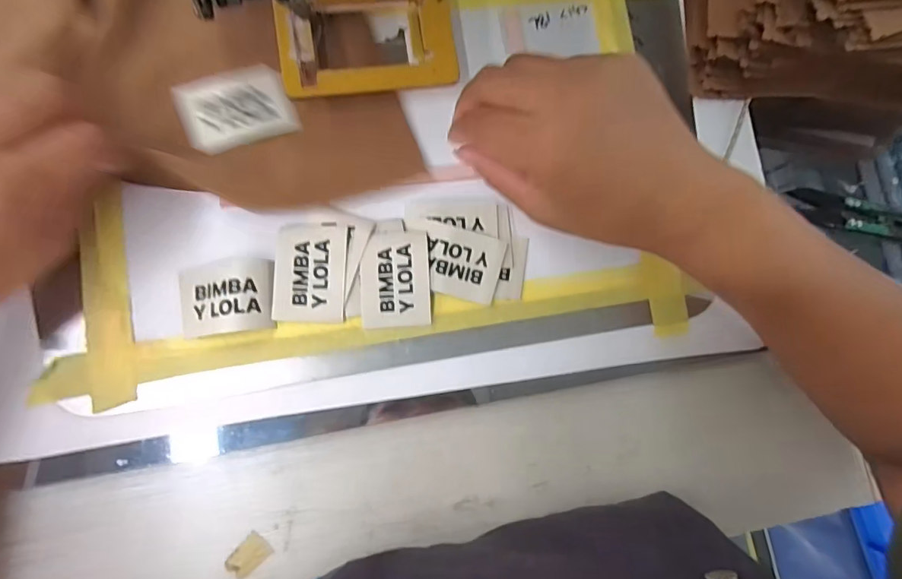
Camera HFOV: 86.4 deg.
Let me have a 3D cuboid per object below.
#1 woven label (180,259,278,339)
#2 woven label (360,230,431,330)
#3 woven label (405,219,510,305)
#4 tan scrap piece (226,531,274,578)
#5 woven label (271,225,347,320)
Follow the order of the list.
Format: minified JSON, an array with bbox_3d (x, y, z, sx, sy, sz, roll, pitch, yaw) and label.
[{"bbox_3d":[-0.129,0.005,0.275,0.051,0.008,0.041,-6,87,-7],"label":"woven label"},{"bbox_3d":[-0.033,-0.006,0.288,0.040,0.005,0.057,-3,89,-5],"label":"woven label"},{"bbox_3d":[0.001,-0.017,0.293,0.061,0.006,0.041,14,86,-7],"label":"woven label"},{"bbox_3d":[-0.119,0.157,0.280,0.024,0.004,0.017,-44,92,-8],"label":"tan scrap piece"},{"bbox_3d":[-0.083,-0.010,0.284,0.040,0.005,0.057,2,88,-6],"label":"woven label"}]

